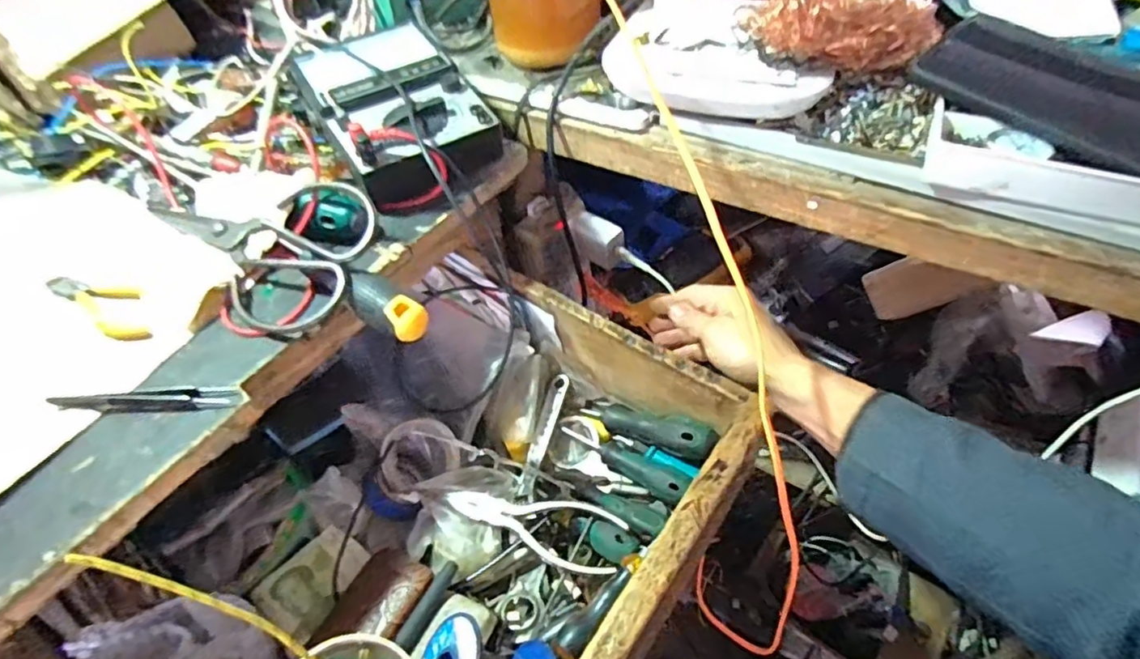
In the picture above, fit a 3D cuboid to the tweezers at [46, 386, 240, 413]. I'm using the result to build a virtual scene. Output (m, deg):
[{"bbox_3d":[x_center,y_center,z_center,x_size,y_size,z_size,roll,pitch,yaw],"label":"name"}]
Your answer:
[{"bbox_3d":[-0.237,0.039,0.341,0.096,0.016,0.014,-3,49,1],"label":"tweezers"}]

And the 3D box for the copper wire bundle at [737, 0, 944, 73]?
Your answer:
[{"bbox_3d":[0.185,-0.206,0.416,0.129,0.044,0.033,2,49,6],"label":"copper wire bundle"}]

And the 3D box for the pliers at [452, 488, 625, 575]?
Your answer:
[{"bbox_3d":[-0.026,0.139,0.444,0.129,0.013,0.046,15,52,16],"label":"pliers"}]

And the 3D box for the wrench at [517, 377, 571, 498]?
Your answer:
[{"bbox_3d":[-0.022,0.084,0.499,0.012,0.009,0.102,13,64,15],"label":"wrench"}]

